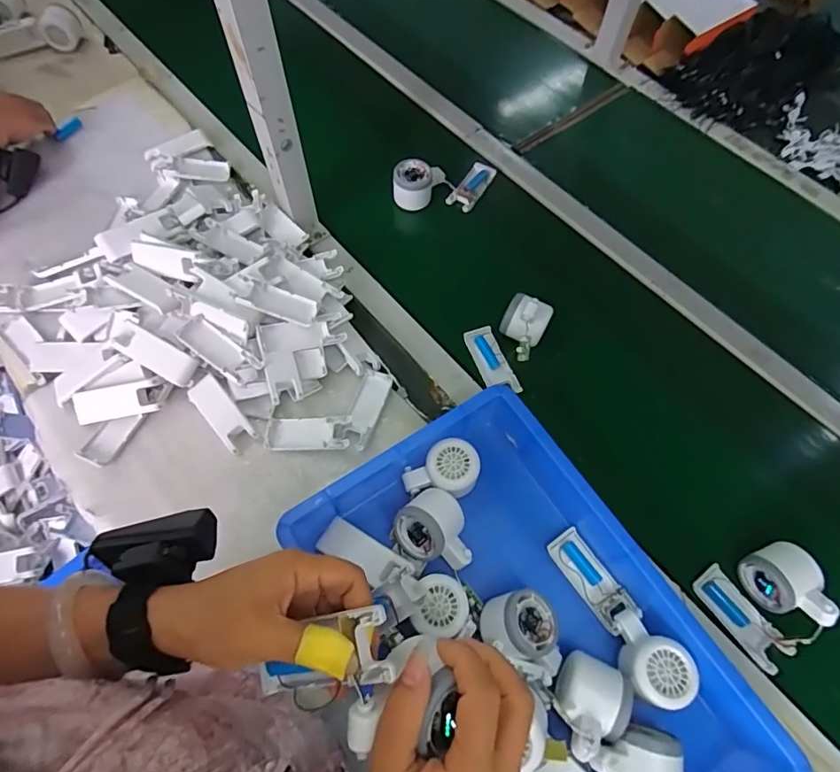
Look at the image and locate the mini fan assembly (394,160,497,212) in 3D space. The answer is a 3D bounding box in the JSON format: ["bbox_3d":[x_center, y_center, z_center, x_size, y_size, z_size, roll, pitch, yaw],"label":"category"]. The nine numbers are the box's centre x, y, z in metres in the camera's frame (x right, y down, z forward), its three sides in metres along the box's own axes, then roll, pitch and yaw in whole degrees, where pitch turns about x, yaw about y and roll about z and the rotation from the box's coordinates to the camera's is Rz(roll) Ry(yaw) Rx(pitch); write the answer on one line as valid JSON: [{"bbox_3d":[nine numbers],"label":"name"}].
[{"bbox_3d":[0.047,-0.318,0.772,0.176,0.051,0.080,-19,66,-11],"label":"mini fan assembly"}]

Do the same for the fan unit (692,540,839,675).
[{"bbox_3d":[0.363,0.228,0.510,0.098,0.061,0.102,-16,65,-10],"label":"fan unit"}]

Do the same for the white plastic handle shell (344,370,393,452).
[{"bbox_3d":[-0.067,0.028,0.612,0.037,0.015,0.102,20,65,8],"label":"white plastic handle shell"}]

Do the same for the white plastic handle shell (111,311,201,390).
[{"bbox_3d":[-0.323,-0.045,0.590,0.115,0.023,0.042,31,67,13],"label":"white plastic handle shell"}]

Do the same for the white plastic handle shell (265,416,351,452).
[{"bbox_3d":[-0.134,0.057,0.588,0.100,0.022,0.039,3,64,0],"label":"white plastic handle shell"}]

